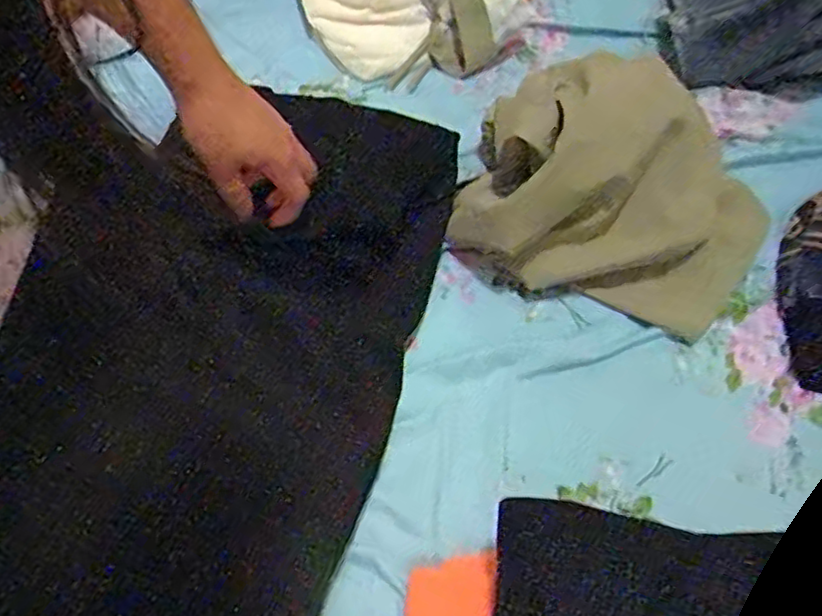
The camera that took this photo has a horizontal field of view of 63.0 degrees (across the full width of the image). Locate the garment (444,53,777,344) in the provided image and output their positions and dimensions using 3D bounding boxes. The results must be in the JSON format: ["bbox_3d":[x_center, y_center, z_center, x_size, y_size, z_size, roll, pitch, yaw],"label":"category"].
[{"bbox_3d":[0.164,-0.096,0.519,0.232,0.122,0.164,15,63,6],"label":"garment"}]

